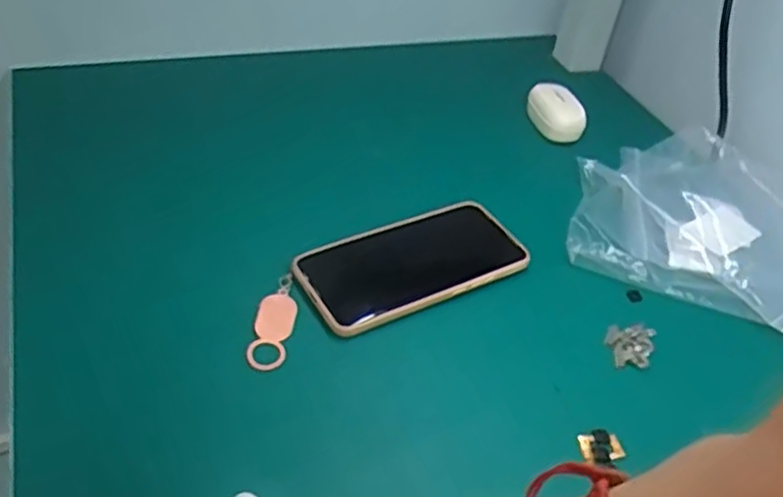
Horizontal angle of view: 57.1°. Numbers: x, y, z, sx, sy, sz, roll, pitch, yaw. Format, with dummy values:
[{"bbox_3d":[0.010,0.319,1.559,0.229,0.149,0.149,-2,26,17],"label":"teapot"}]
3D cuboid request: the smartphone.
[{"bbox_3d":[0.014,0.009,0.514,0.157,0.016,0.079,-19,48,-27],"label":"smartphone"}]

